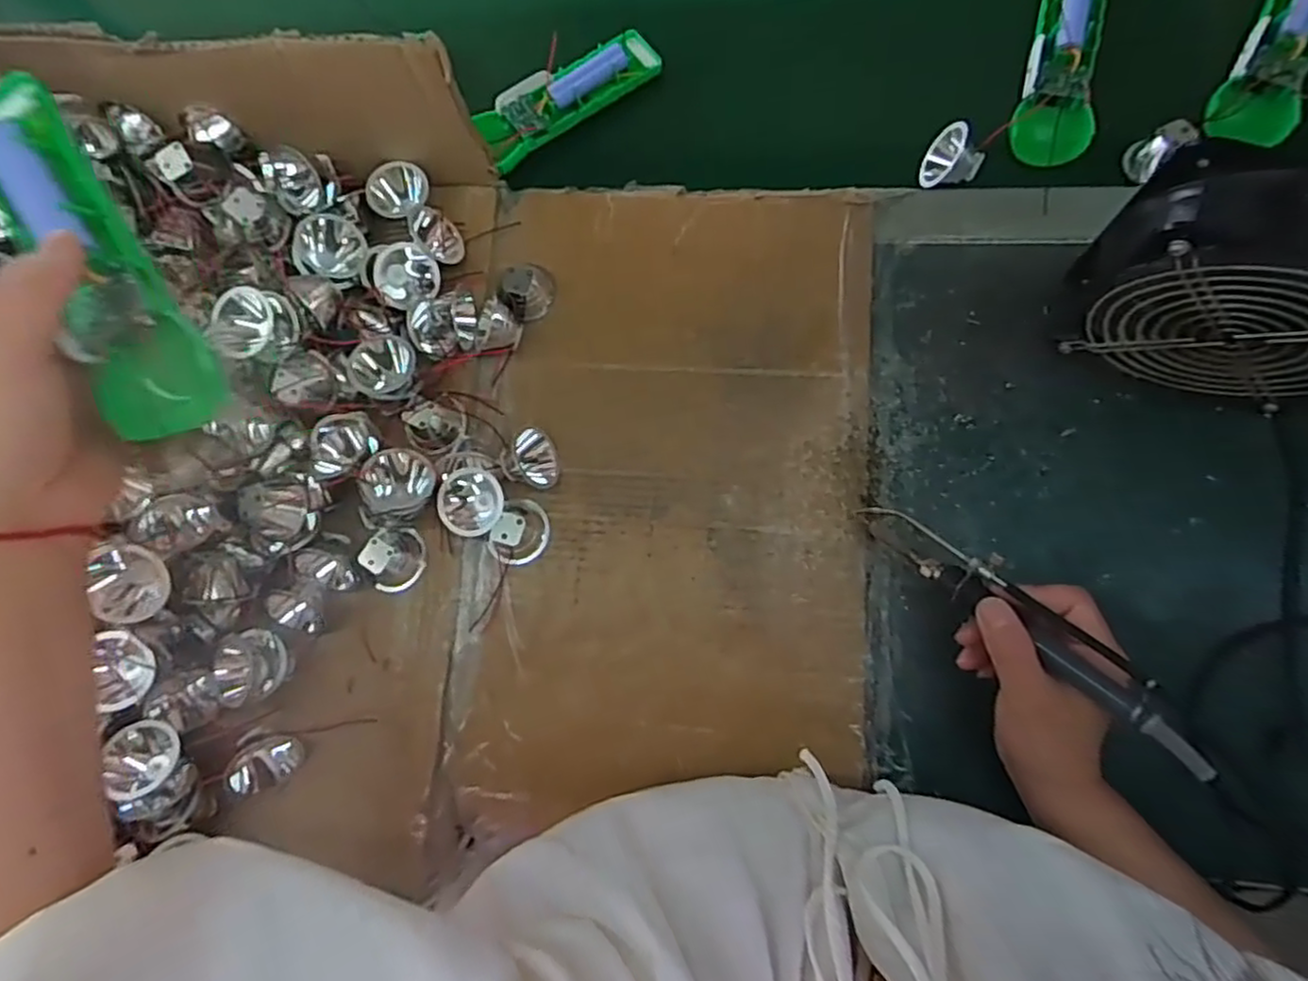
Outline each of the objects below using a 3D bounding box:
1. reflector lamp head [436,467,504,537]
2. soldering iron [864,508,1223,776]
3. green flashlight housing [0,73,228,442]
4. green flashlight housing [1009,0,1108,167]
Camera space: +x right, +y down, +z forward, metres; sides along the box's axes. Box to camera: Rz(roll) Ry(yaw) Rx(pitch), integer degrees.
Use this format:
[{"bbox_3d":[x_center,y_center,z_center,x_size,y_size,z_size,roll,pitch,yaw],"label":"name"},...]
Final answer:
[{"bbox_3d":[-0.120,0.008,0.468,0.043,0.028,0.040,-1,78,6],"label":"reflector lamp head"},{"bbox_3d":[0.185,0.062,0.361,0.024,0.021,0.191,-39,47,-7],"label":"soldering iron"},{"bbox_3d":[-0.233,-0.099,0.295,0.037,0.029,0.156,-26,96,-5],"label":"green flashlight housing"},{"bbox_3d":[0.279,-0.295,0.483,0.043,0.032,0.146,11,80,9],"label":"green flashlight housing"}]

